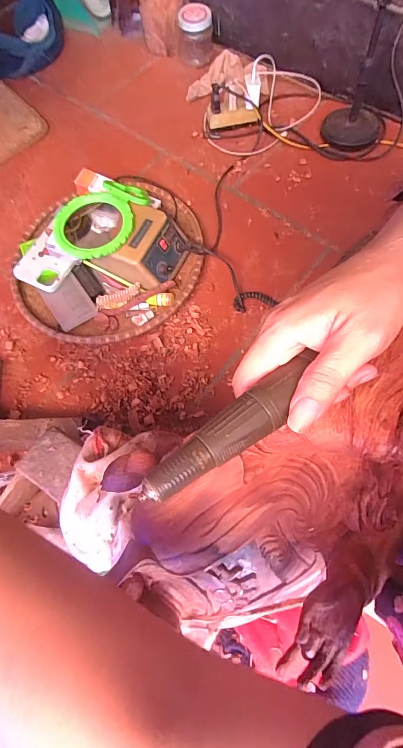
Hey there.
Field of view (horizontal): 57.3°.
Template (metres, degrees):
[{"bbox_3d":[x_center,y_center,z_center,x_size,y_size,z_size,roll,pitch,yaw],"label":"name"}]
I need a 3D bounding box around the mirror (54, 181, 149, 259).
[{"bbox_3d":[-0.162,-0.269,0.620,0.114,0.032,0.180,22,72,13],"label":"mirror"}]

